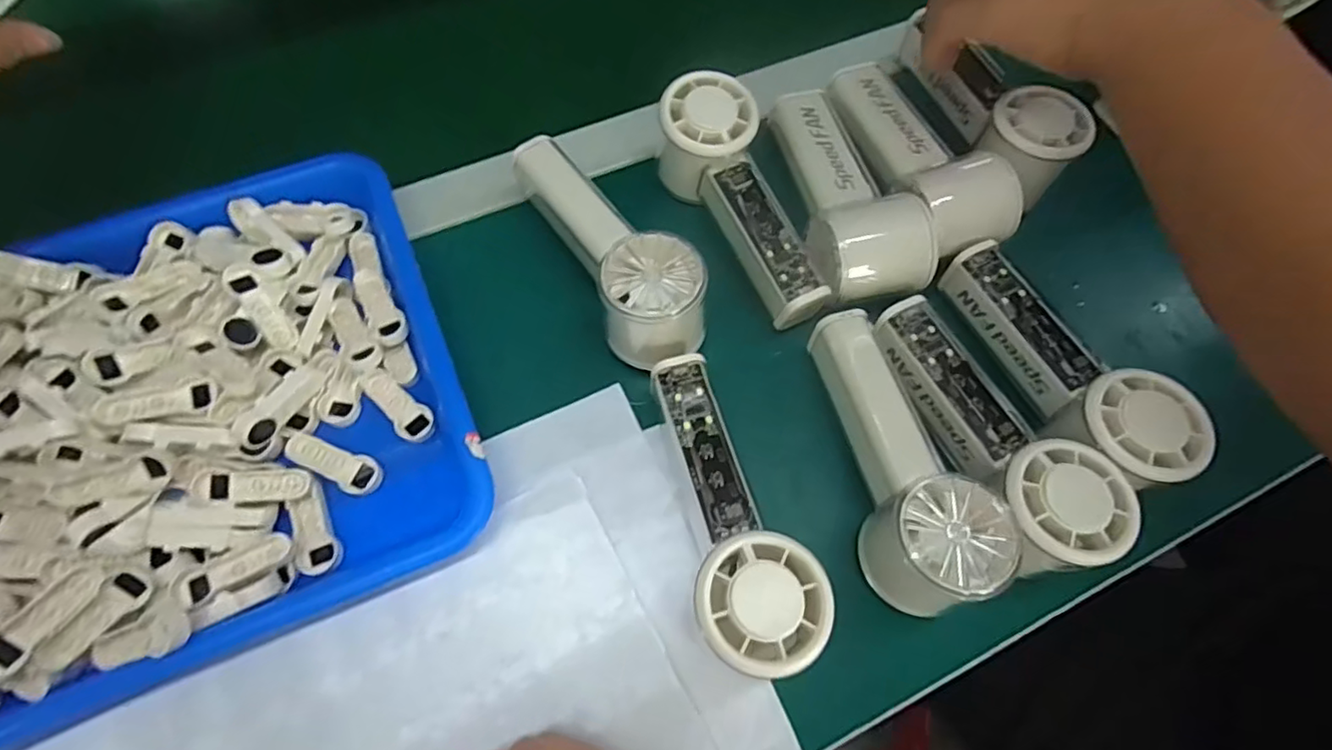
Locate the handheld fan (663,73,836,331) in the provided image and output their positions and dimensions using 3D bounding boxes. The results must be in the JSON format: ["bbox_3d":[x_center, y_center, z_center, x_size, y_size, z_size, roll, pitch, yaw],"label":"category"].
[{"bbox_3d":[0.044,-0.100,0.374,0.051,0.058,0.155,-25,82,-12],"label":"handheld fan"}]

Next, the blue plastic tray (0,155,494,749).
[{"bbox_3d":[-0.279,0.031,0.309,0.332,0.042,0.250,-21,71,-11],"label":"blue plastic tray"}]

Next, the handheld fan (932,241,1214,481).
[{"bbox_3d":[0.210,-0.006,0.330,0.051,0.050,0.149,-23,56,-11],"label":"handheld fan"}]

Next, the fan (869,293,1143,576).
[{"bbox_3d":[0.167,0.027,0.319,0.058,0.054,0.154,-17,70,-9],"label":"fan"}]

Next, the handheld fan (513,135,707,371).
[{"bbox_3d":[-0.031,-0.076,0.354,0.052,0.057,0.151,-28,72,-13],"label":"handheld fan"}]

